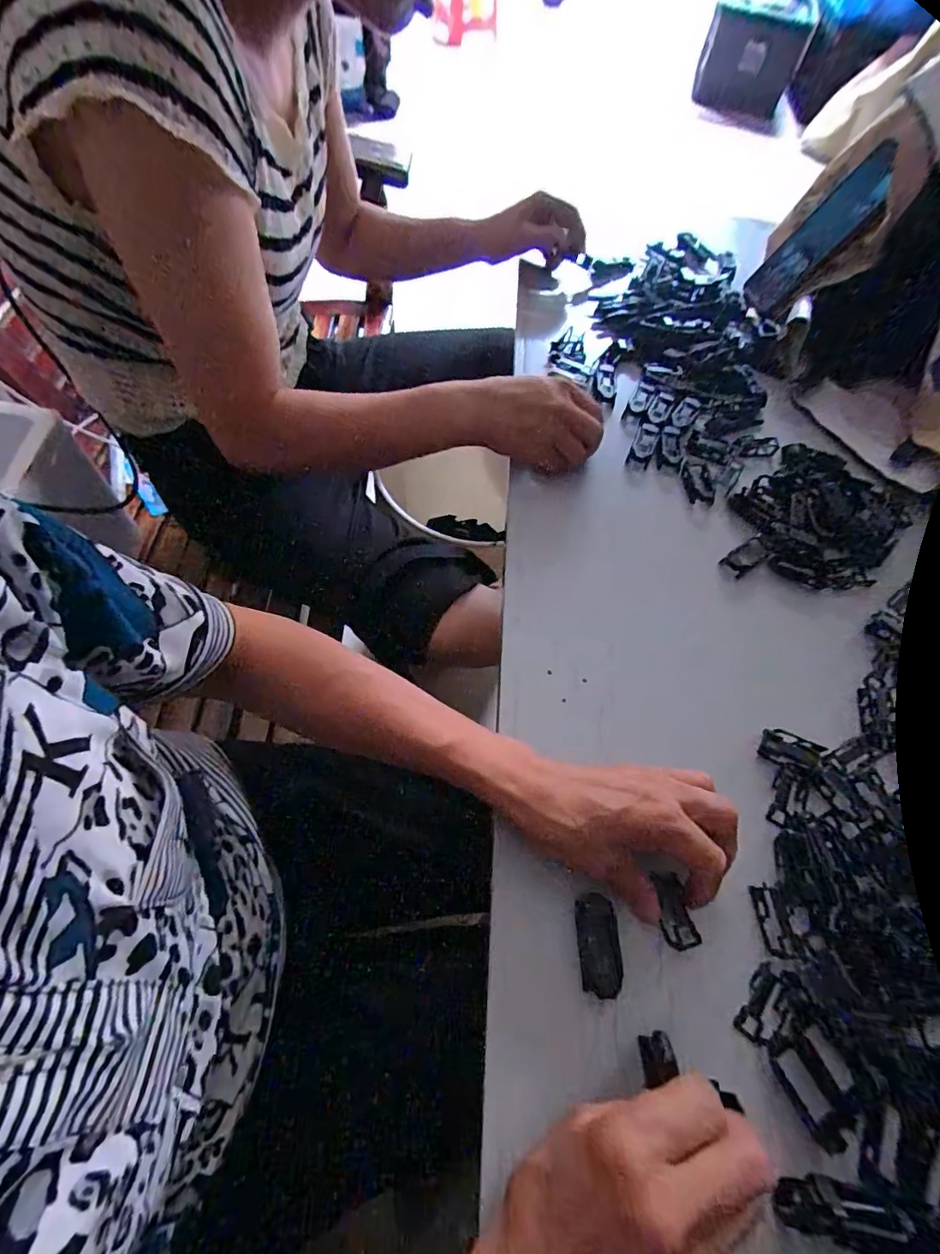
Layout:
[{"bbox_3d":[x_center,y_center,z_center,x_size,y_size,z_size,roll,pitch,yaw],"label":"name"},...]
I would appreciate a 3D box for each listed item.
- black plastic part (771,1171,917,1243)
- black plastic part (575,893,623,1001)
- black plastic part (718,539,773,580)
[{"bbox_3d":[0.185,0.286,0.249,0.066,0.008,0.019,7,62,0],"label":"black plastic part"},{"bbox_3d":[0.076,0.187,0.297,0.024,0.011,0.051,-1,62,-4],"label":"black plastic part"},{"bbox_3d":[0.243,-0.061,0.444,0.046,0.006,0.023,-33,69,-19],"label":"black plastic part"}]

